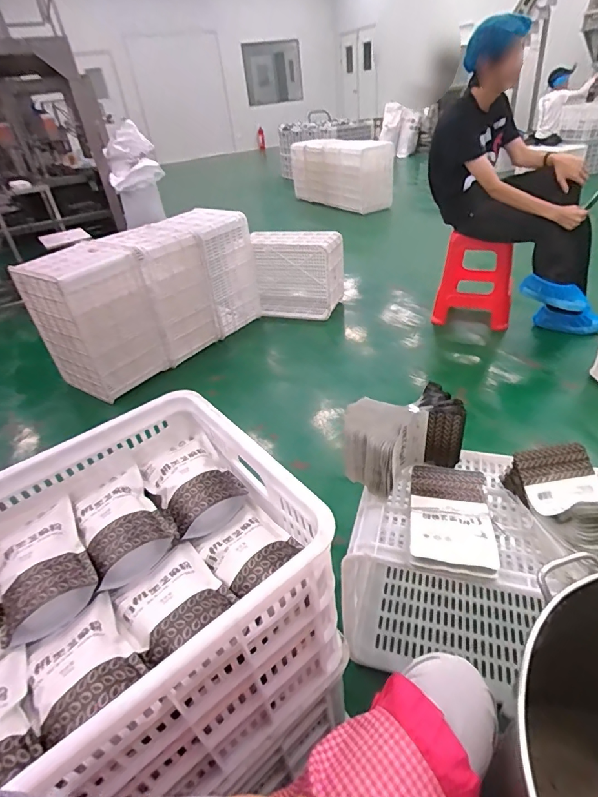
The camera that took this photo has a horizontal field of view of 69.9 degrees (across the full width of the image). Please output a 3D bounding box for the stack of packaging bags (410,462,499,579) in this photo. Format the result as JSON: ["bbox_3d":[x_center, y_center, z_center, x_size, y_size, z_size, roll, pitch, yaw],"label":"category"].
[{"bbox_3d":[0.272,0.203,0.766,0.134,0.027,0.227,3,36,14],"label":"stack of packaging bags"}]

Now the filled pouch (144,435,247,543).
[{"bbox_3d":[-0.171,0.126,0.674,0.118,0.049,0.187,-26,39,-26],"label":"filled pouch"}]

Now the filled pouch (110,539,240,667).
[{"bbox_3d":[-0.158,0.245,0.523,0.121,0.046,0.150,-32,42,-32],"label":"filled pouch"}]

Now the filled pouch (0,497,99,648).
[{"bbox_3d":[-0.360,0.219,0.579,0.128,0.048,0.202,-28,40,-27],"label":"filled pouch"}]

